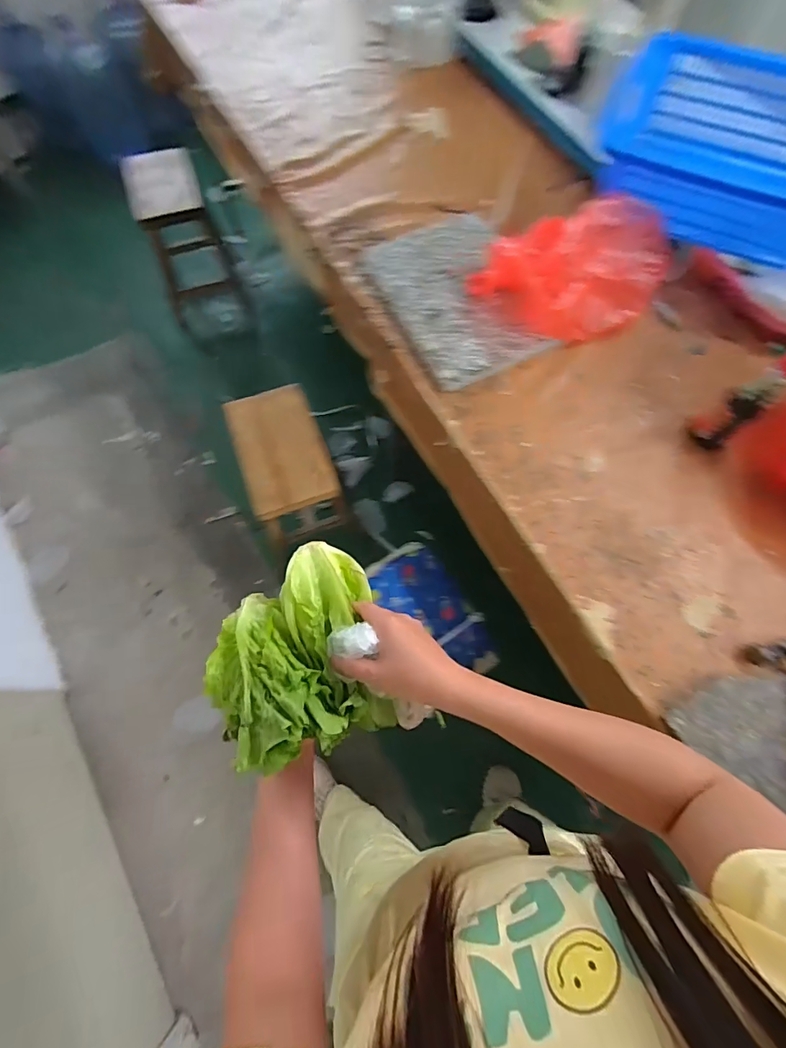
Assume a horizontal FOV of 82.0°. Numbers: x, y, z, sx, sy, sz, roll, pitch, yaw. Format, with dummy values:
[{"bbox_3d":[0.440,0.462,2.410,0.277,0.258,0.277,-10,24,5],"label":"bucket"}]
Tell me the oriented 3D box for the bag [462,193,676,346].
[{"bbox_3d":[0.368,-0.506,0.889,0.312,0.151,0.262,-38,74,-13],"label":"bag"}]

